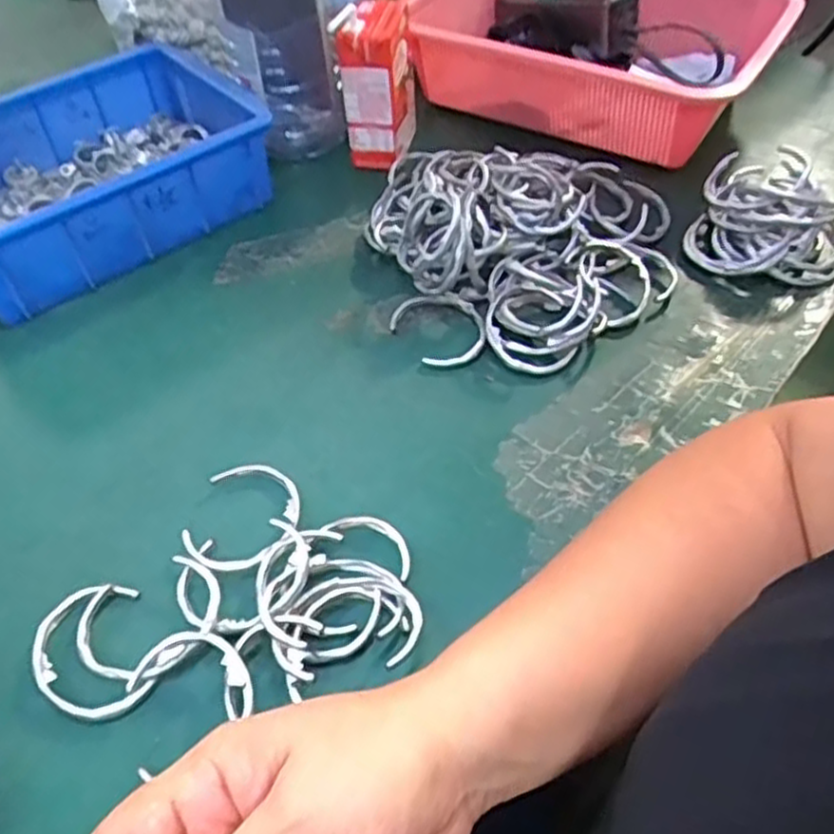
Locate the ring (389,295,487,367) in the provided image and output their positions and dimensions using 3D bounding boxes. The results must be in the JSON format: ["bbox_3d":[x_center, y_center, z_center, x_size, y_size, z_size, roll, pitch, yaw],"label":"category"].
[{"bbox_3d":[0.013,-0.056,0.482,0.063,0.010,0.060,-1,49,1],"label":"ring"}]

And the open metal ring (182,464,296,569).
[{"bbox_3d":[-0.091,0.050,0.393,0.058,0.010,0.068,2,45,2],"label":"open metal ring"}]

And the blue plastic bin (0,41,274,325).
[{"bbox_3d":[-0.249,-0.183,0.559,0.240,0.075,0.173,-30,55,-22],"label":"blue plastic bin"}]

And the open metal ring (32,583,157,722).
[{"bbox_3d":[-0.153,0.110,0.348,0.050,0.008,0.069,-16,50,-13],"label":"open metal ring"}]

